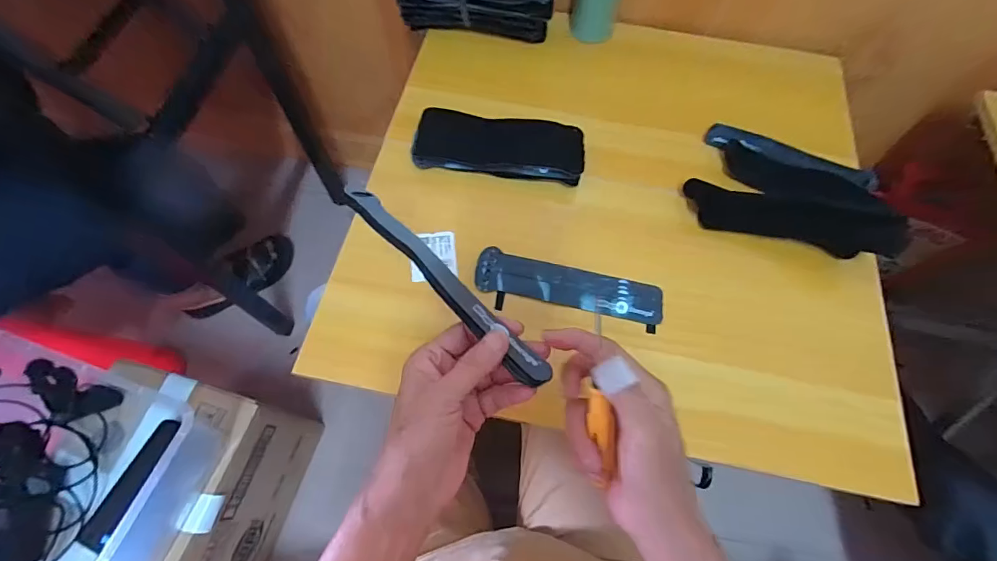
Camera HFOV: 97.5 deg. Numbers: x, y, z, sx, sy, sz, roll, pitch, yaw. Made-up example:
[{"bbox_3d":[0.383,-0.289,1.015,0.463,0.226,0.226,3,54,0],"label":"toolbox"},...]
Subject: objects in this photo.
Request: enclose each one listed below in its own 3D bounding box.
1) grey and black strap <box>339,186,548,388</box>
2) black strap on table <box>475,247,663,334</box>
[{"bbox_3d":[-0.039,-0.001,0.297,0.019,0.014,0.191,-42,73,-17],"label":"grey and black strap"},{"bbox_3d":[0.075,0.009,0.468,0.198,0.012,0.057,13,67,4],"label":"black strap on table"}]

